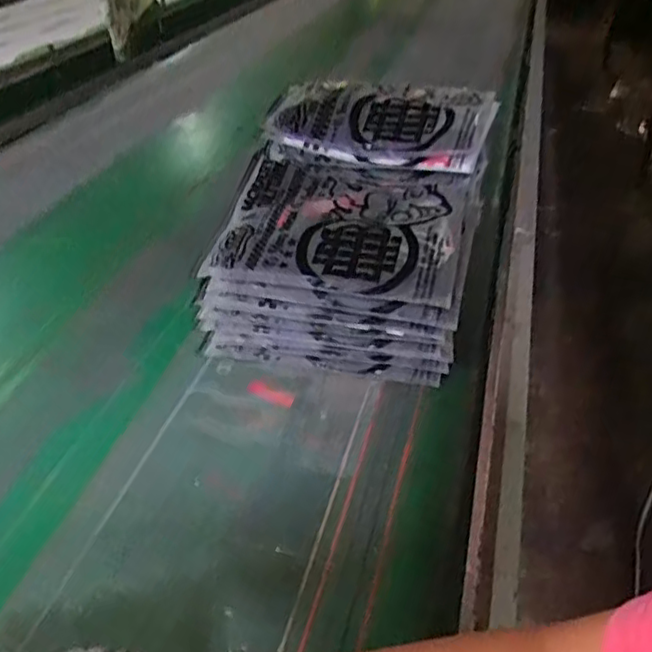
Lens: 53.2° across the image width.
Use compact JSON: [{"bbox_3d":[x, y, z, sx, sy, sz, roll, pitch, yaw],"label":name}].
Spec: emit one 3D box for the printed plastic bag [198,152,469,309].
[{"bbox_3d":[0.020,-0.132,0.832,0.301,0.024,0.232,8,46,13],"label":"printed plastic bag"}]

